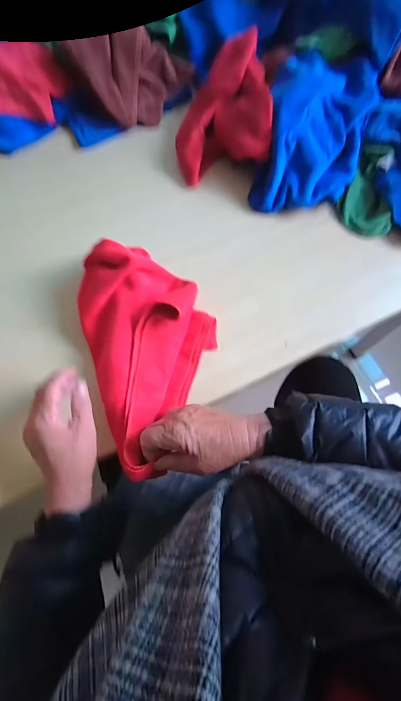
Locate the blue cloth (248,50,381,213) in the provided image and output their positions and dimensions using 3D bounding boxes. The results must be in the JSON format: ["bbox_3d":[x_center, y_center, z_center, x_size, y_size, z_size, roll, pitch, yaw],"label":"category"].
[{"bbox_3d":[0.192,-0.370,0.521,0.167,0.059,0.298,17,88,-7],"label":"blue cloth"}]

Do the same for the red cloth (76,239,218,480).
[{"bbox_3d":[-0.062,-0.007,0.399,0.167,0.073,0.286,-18,69,-6],"label":"red cloth"}]

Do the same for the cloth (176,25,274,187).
[{"bbox_3d":[0.035,-0.444,0.558,0.175,0.050,0.272,-10,74,23],"label":"cloth"}]

